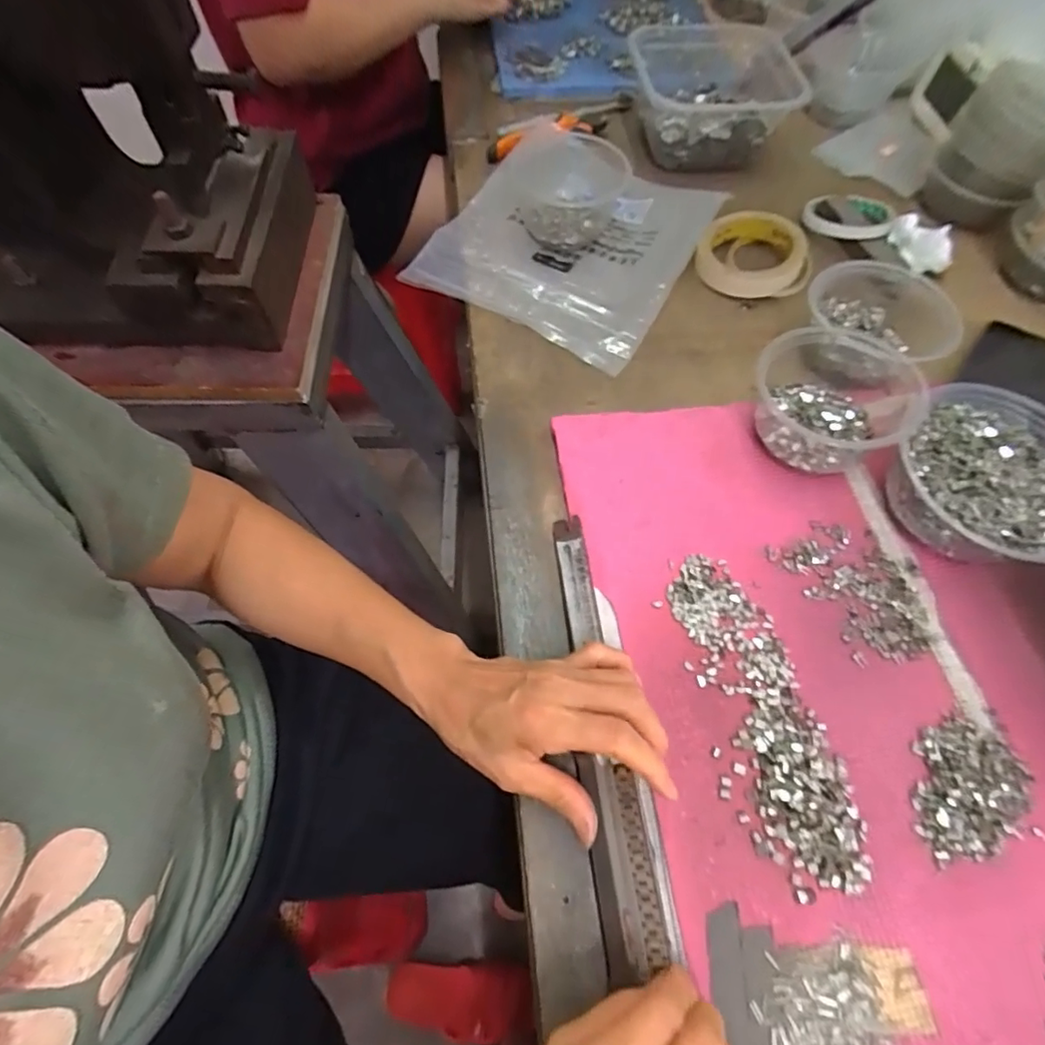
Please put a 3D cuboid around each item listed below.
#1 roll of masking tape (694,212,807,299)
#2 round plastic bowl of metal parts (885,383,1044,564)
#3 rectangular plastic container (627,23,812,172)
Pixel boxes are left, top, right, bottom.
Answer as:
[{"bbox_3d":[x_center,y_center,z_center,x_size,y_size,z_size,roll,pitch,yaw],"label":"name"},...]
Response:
[{"bbox_3d":[0.225,-0.265,0.553,0.092,0.031,0.100,0,61,-1],"label":"roll of masking tape"},{"bbox_3d":[0.334,-0.030,0.403,0.123,0.056,0.134,0,61,-1],"label":"round plastic bowl of metal parts"},{"bbox_3d":[0.216,-0.490,0.638,0.172,0.066,0.191,2,61,0],"label":"rectangular plastic container"}]

